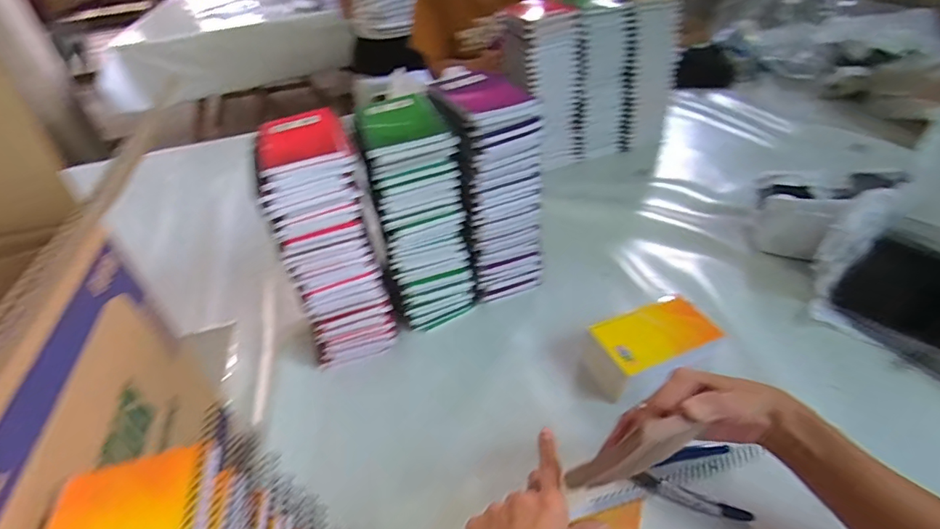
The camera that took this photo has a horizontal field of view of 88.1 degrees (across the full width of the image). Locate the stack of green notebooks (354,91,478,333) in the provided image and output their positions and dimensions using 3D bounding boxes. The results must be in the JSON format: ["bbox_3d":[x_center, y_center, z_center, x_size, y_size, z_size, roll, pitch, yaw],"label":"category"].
[{"bbox_3d":[-0.058,-0.052,0.612,0.097,0.275,0.121,-13,38,-7],"label":"stack of green notebooks"}]

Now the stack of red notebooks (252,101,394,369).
[{"bbox_3d":[-0.165,-0.026,0.594,0.104,0.272,0.127,-13,39,-8],"label":"stack of red notebooks"}]

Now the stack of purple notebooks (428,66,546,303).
[{"bbox_3d":[0.031,-0.091,0.649,0.105,0.283,0.117,-15,39,-11],"label":"stack of purple notebooks"}]

